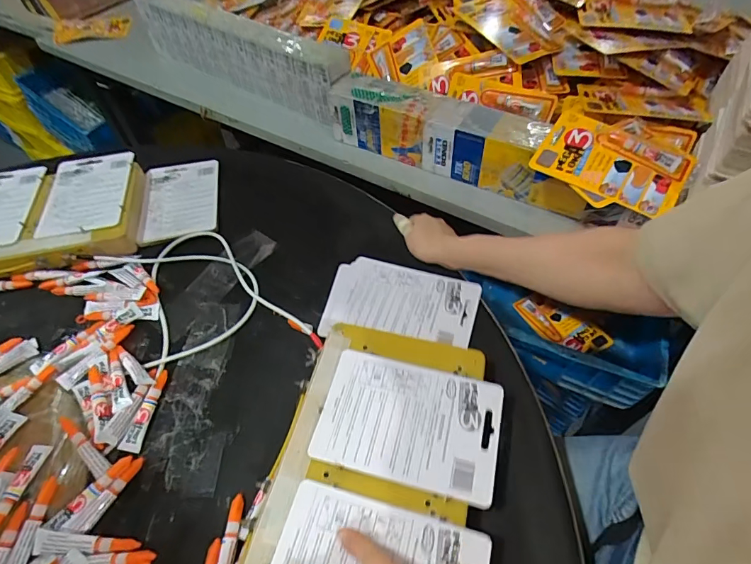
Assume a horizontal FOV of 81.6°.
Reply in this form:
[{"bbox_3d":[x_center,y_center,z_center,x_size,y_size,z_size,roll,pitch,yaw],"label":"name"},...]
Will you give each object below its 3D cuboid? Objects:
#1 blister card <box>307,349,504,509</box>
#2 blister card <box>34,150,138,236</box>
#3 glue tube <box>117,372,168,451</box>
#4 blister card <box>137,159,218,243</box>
[{"bbox_3d":[0.031,0.129,0.409,0.163,0.005,0.111,12,54,11],"label":"blister card"},{"bbox_3d":[-0.424,-0.133,0.640,0.116,0.010,0.166,-9,53,-5],"label":"blister card"},{"bbox_3d":[-0.242,0.135,0.462,0.017,0.011,0.087,5,53,6],"label":"glue tube"},{"bbox_3d":[-0.299,-0.131,0.668,0.111,0.006,0.170,-11,53,-6],"label":"blister card"}]

